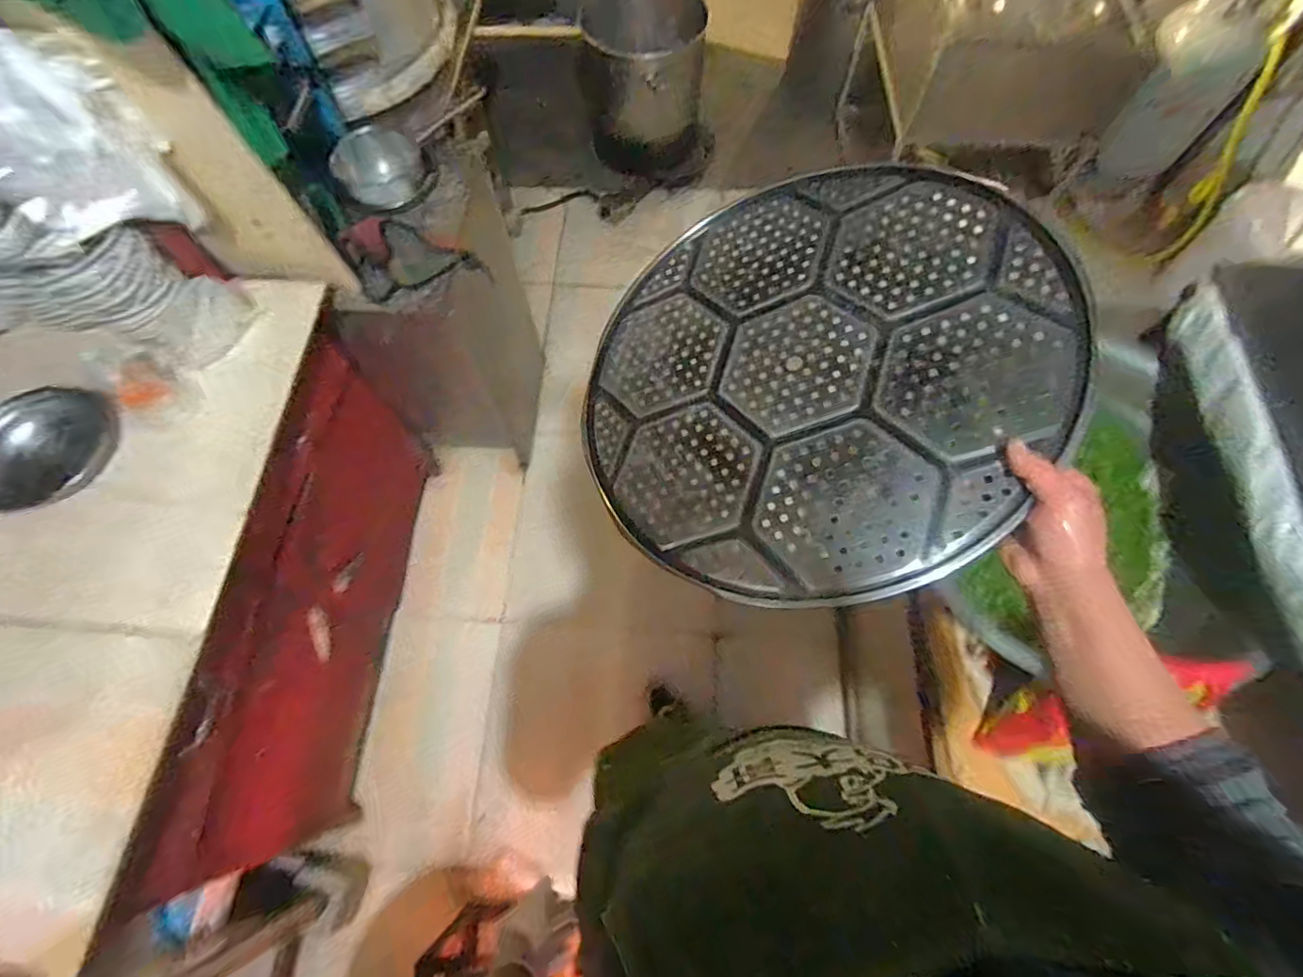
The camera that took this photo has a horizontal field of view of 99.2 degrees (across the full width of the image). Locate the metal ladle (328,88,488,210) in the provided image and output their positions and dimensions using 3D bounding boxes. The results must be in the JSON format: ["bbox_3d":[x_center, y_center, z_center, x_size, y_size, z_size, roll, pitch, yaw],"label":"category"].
[{"bbox_3d":[-0.490,-0.696,1.127,0.155,0.095,0.304,32,72,12],"label":"metal ladle"}]

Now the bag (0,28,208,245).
[{"bbox_3d":[-0.736,-0.427,0.684,0.202,0.248,0.060,-19,69,-7],"label":"bag"}]

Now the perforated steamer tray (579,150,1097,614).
[{"bbox_3d":[0.158,-0.136,0.618,0.505,0.018,0.514,-26,62,16],"label":"perforated steamer tray"}]

